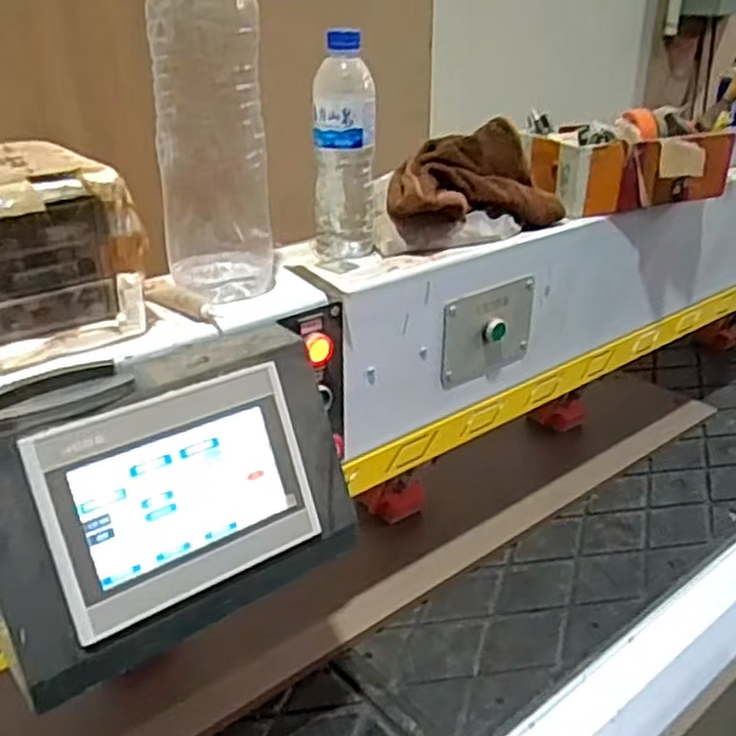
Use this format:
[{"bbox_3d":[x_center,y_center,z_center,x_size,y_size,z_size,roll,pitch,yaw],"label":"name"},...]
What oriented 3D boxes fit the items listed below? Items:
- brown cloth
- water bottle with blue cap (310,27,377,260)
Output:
[{"bbox_3d":[0.114,-0.208,0.856,0.227,0.097,0.106,-16,31,-28],"label":"brown cloth"},{"bbox_3d":[-0.023,-0.215,0.766,0.062,0.209,0.055,-4,27,-8],"label":"water bottle with blue cap"}]

